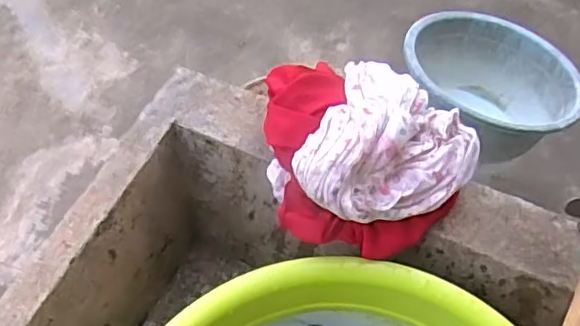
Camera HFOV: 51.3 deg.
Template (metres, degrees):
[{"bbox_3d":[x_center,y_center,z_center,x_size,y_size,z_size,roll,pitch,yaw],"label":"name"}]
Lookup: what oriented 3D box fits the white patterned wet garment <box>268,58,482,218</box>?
[{"bbox_3d":[0.082,-0.017,0.592,0.168,0.107,0.163,1,59,-2],"label":"white patterned wet garment"}]

